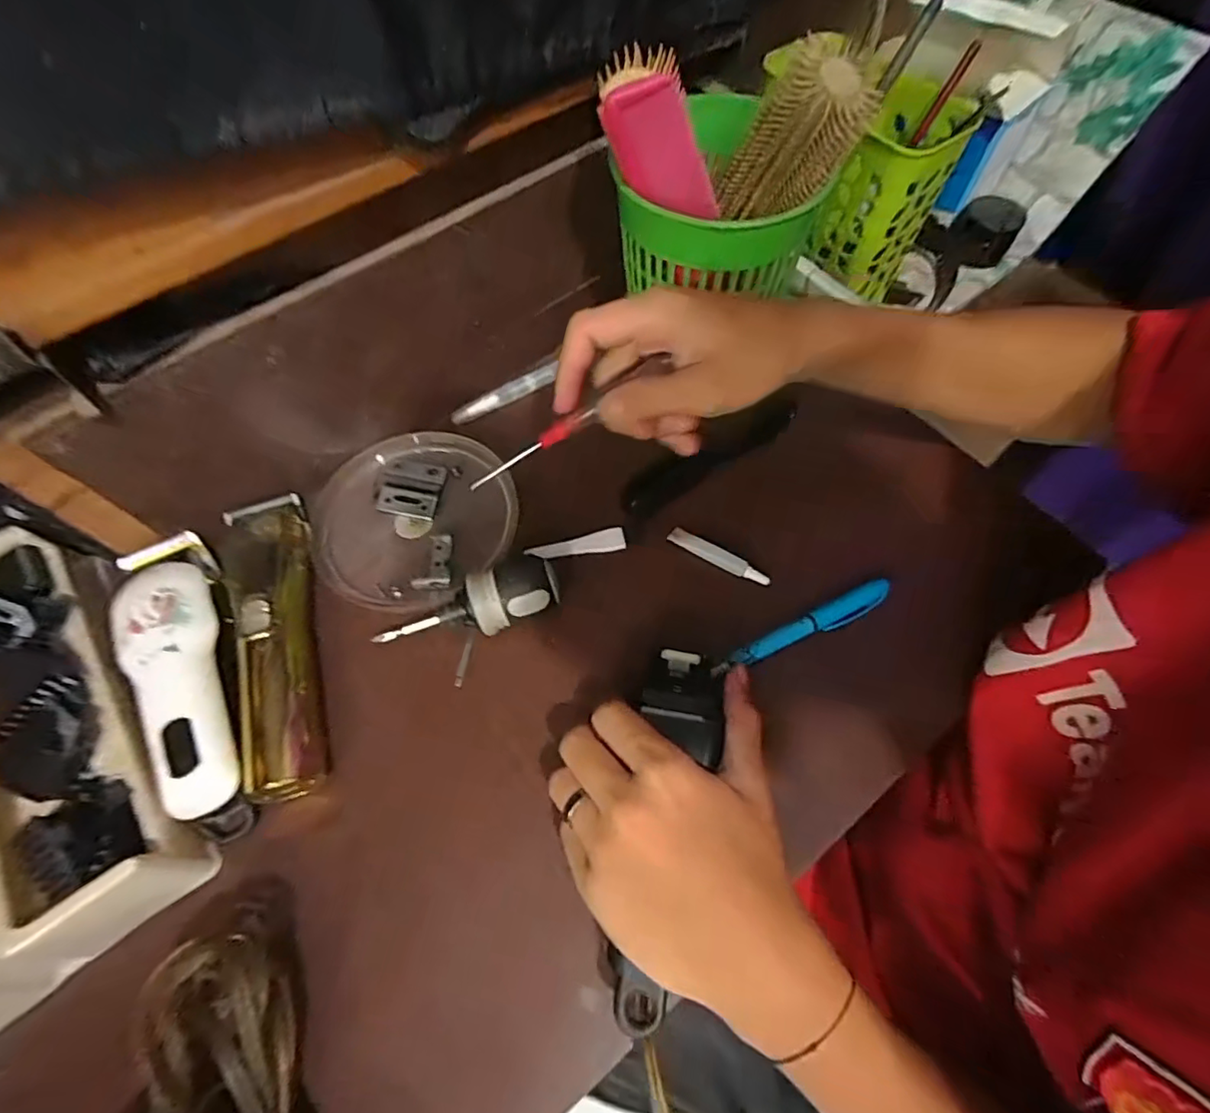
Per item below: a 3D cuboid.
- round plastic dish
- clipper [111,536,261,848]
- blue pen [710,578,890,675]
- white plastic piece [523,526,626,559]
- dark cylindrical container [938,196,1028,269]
[{"bbox_3d":[-0.125,-0.026,0.387,0.126,0.014,0.130,-1,64,2],"label":"round plastic dish"},{"bbox_3d":[-0.232,0.061,0.324,0.047,0.038,0.182,-29,66,-12],"label":"clipper"},{"bbox_3d":[0.117,0.043,0.342,0.118,0.008,0.014,-24,65,-10],"label":"blue pen"},{"bbox_3d":[-0.018,-0.006,0.378,0.063,0.004,0.015,-15,76,-2],"label":"white plastic piece"},{"bbox_3d":[0.341,-0.292,0.524,0.053,0.040,0.056,-1,64,2],"label":"dark cylindrical container"}]

